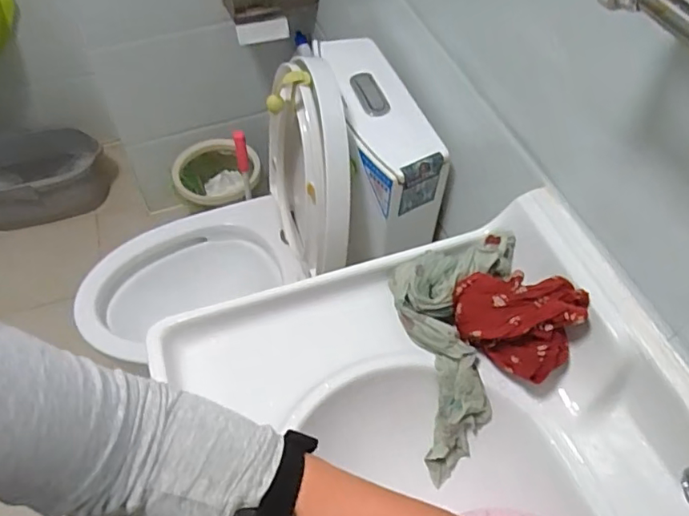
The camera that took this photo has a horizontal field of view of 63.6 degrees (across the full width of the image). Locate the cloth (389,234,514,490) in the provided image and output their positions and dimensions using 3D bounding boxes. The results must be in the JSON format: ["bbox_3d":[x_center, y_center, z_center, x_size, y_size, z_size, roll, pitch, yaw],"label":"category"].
[{"bbox_3d":[0.132,0.116,0.635,0.147,0.067,0.283,-1,87,-2],"label":"cloth"}]

